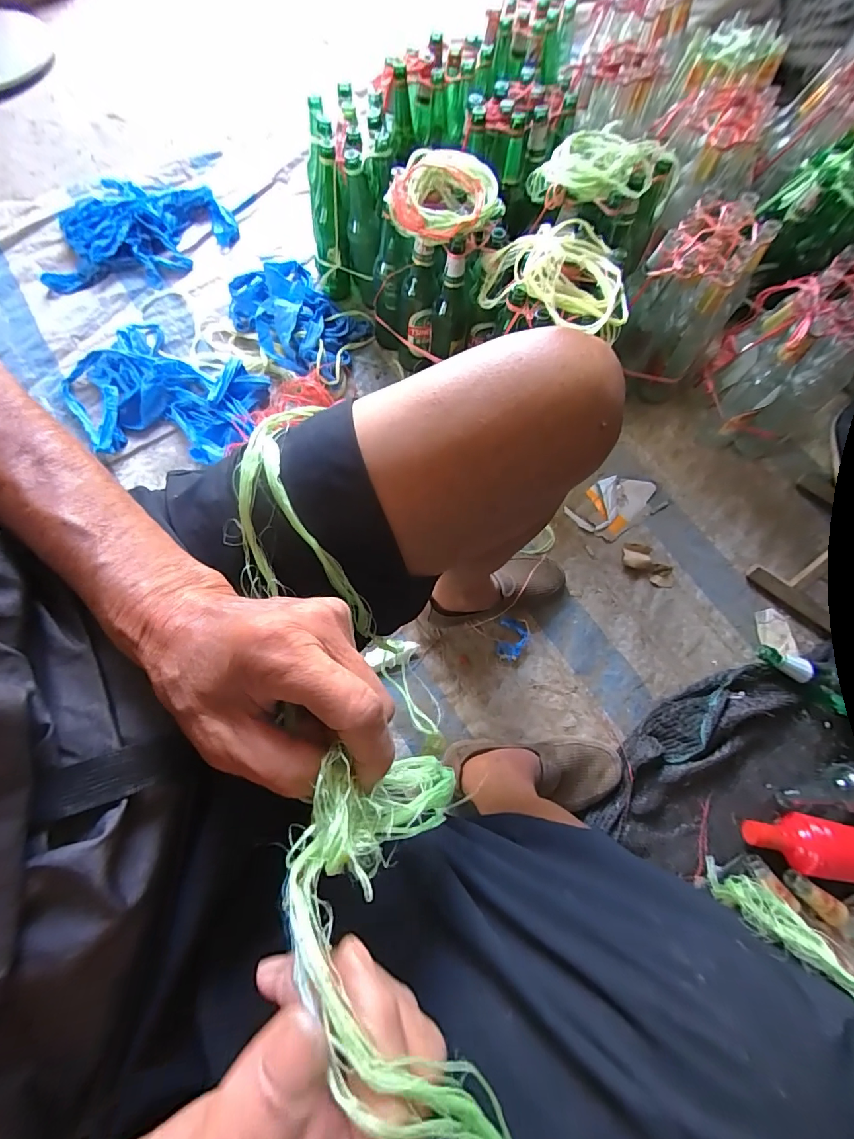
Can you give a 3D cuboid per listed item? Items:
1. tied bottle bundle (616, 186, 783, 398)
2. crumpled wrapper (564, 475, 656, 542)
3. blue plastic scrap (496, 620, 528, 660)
[{"bbox_3d":[0.491,-0.490,0.823,0.164,0.252,0.242,42,74,11],"label":"tied bottle bundle"},{"bbox_3d":[0.366,-0.130,0.839,0.182,0.018,0.100,-36,76,-13],"label":"crumpled wrapper"},{"bbox_3d":[0.149,0.122,0.743,0.050,0.014,0.069,11,71,1],"label":"blue plastic scrap"}]

